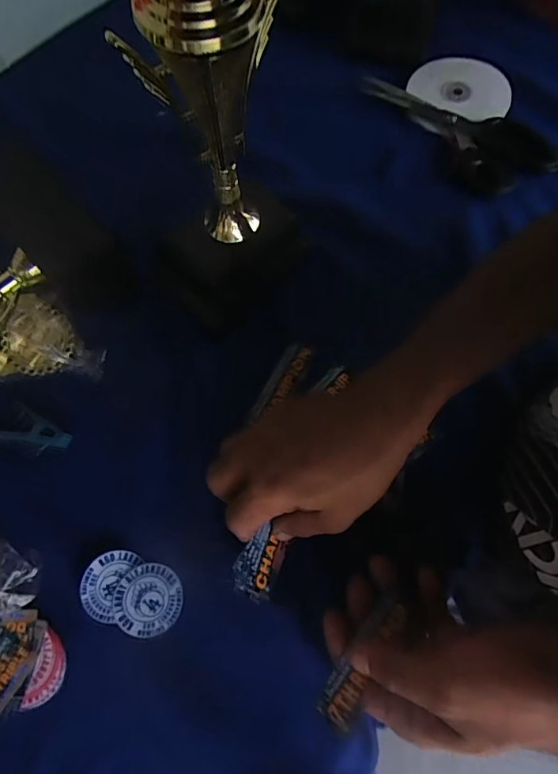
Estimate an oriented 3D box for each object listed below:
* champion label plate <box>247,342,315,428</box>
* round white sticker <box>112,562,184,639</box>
[{"bbox_3d":[0.003,-0.003,0.374,0.022,0.010,0.074,26,71,11],"label":"champion label plate"},{"bbox_3d":[-0.089,0.145,0.312,0.044,0.004,0.045,7,55,-10],"label":"round white sticker"}]

